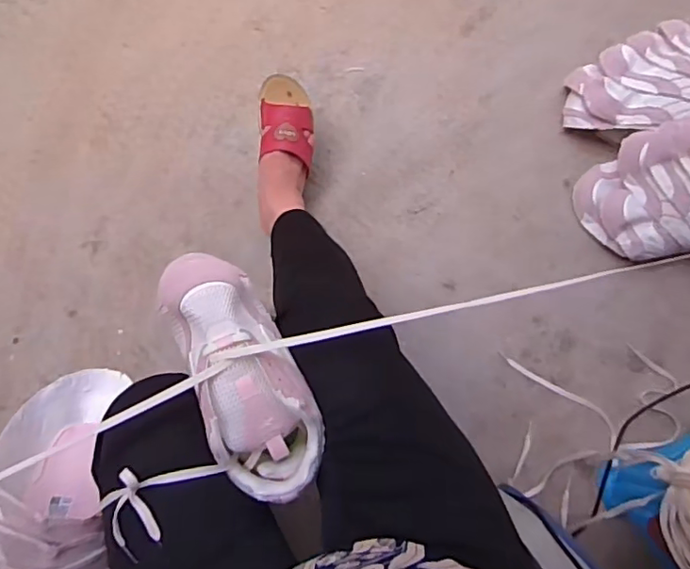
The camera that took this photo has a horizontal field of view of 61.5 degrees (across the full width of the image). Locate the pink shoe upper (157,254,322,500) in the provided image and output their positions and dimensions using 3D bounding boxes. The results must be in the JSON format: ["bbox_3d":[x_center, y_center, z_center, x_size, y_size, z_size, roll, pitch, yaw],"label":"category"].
[{"bbox_3d":[-0.099,0.083,0.549,0.093,0.060,0.236,-25,84,-6],"label":"pink shoe upper"}]

